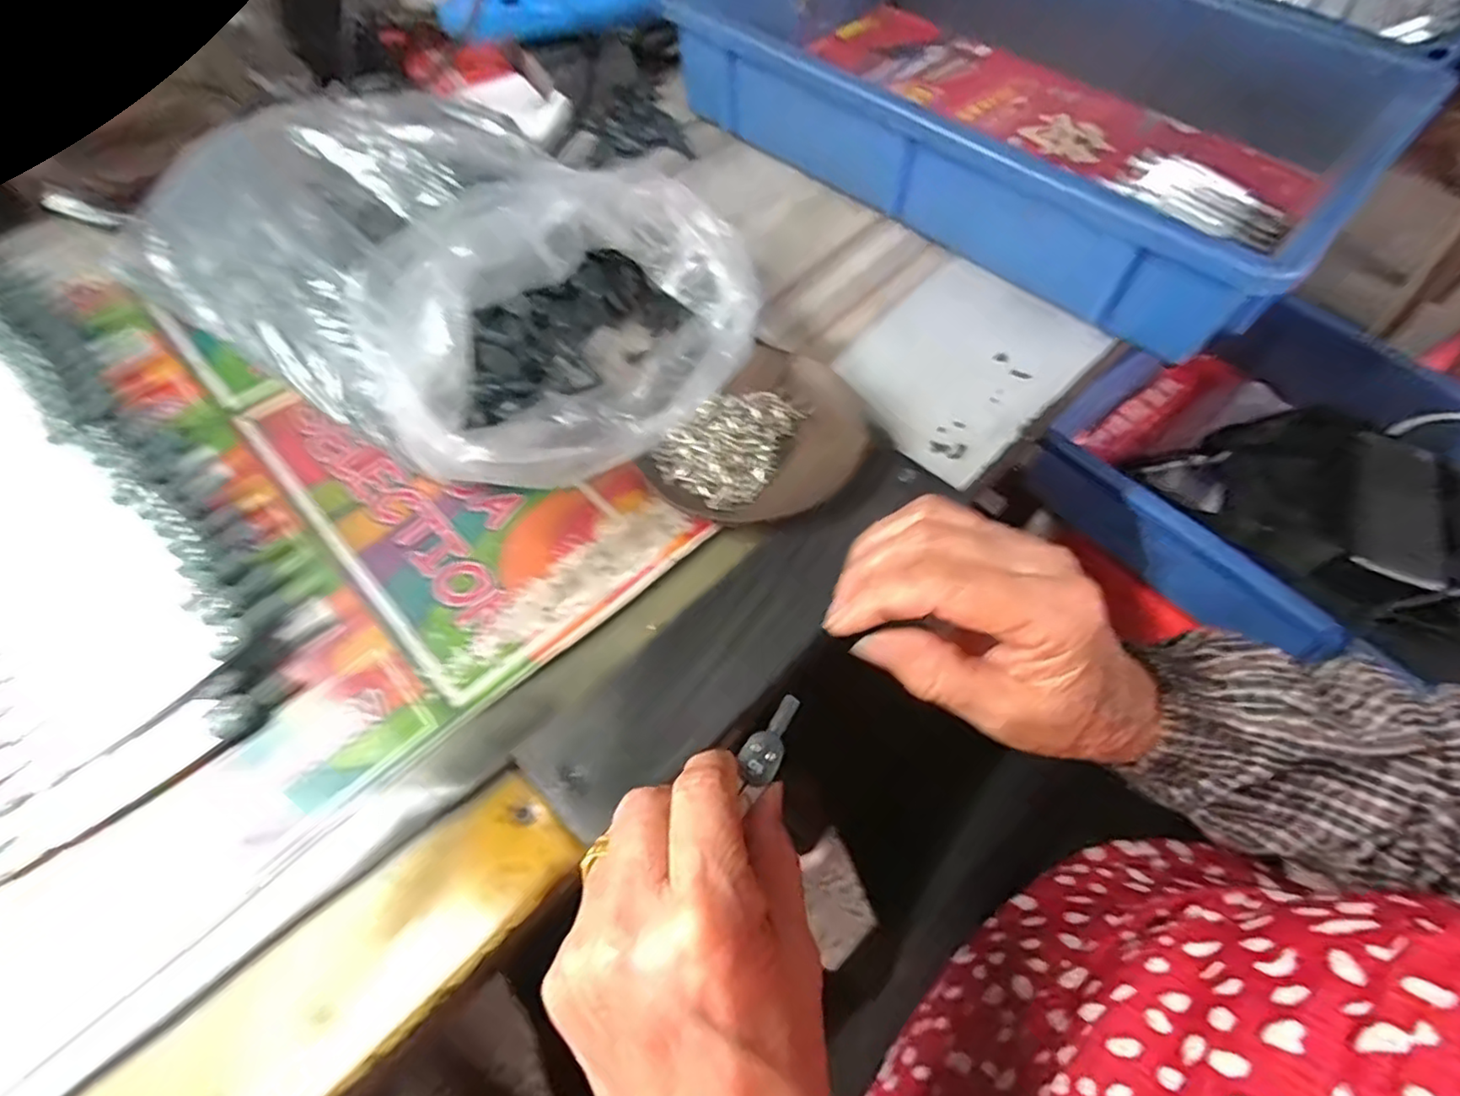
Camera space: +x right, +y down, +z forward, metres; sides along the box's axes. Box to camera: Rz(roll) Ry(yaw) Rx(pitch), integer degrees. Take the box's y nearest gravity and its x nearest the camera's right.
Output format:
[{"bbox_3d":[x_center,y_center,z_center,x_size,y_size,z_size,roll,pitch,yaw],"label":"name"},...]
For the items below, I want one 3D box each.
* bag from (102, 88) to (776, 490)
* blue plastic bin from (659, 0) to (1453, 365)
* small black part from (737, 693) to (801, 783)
[{"bbox_3d":[-0.140,-0.156,0.356,0.314,0.086,0.212,33,63,16],"label":"bag"},{"bbox_3d":[0.210,-0.332,0.478,0.429,0.080,0.327,39,65,19],"label":"blue plastic bin"},{"bbox_3d":[0.015,0.068,0.240,0.014,0.005,0.034,27,58,13],"label":"small black part"}]

